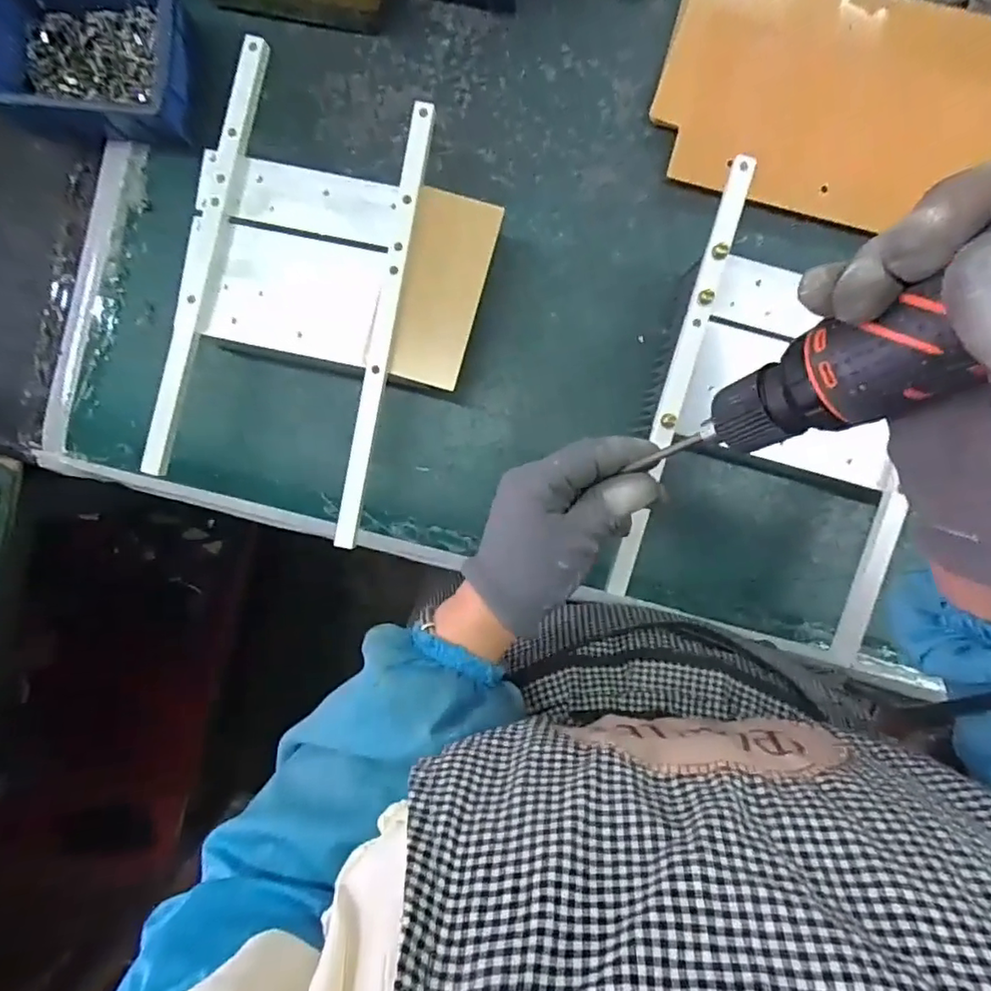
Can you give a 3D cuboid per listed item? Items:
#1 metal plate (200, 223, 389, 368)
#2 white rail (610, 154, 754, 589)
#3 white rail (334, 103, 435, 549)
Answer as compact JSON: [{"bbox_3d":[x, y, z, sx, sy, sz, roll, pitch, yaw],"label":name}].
[{"bbox_3d":[-0.133,-0.133,0.390,0.111,0.010,0.075,13,94,3],"label":"metal plate"},{"bbox_3d":[0.119,-0.074,0.377,0.018,0.013,0.283,15,95,2],"label":"white rail"},{"bbox_3d":[-0.072,-0.107,0.381,0.016,0.015,0.283,11,94,3],"label":"white rail"}]

